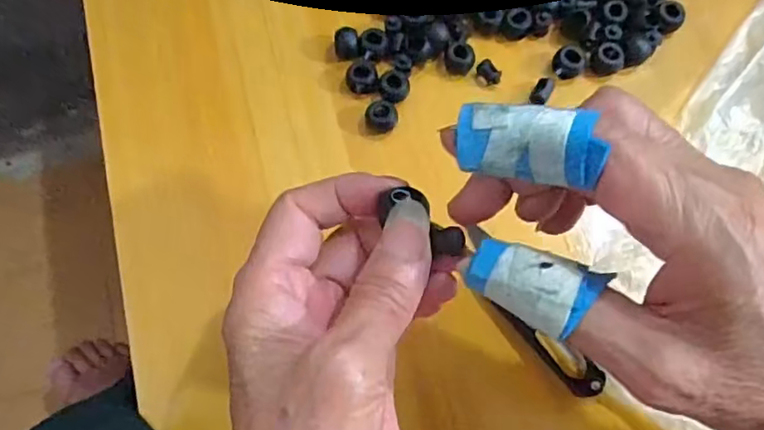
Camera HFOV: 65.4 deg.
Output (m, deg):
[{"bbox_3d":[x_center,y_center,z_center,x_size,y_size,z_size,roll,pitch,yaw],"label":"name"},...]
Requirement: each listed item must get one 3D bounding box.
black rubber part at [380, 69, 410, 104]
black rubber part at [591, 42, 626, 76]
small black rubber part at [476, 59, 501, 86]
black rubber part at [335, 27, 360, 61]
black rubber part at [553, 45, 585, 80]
[{"bbox_3d":[0.007,-0.070,0.326,0.016,0.011,0.015,0,71,0],"label":"black rubber part"},{"bbox_3d":[0.125,-0.087,0.330,0.014,0.015,0.014,1,71,1],"label":"black rubber part"},{"bbox_3d":[0.060,-0.079,0.333,0.014,0.011,0.010,15,72,6],"label":"small black rubber part"},{"bbox_3d":[-0.020,-0.096,0.335,0.013,0.012,0.014,0,71,0],"label":"black rubber part"},{"bbox_3d":[0.102,-0.083,0.329,0.017,0.016,0.013,18,72,7],"label":"black rubber part"}]

